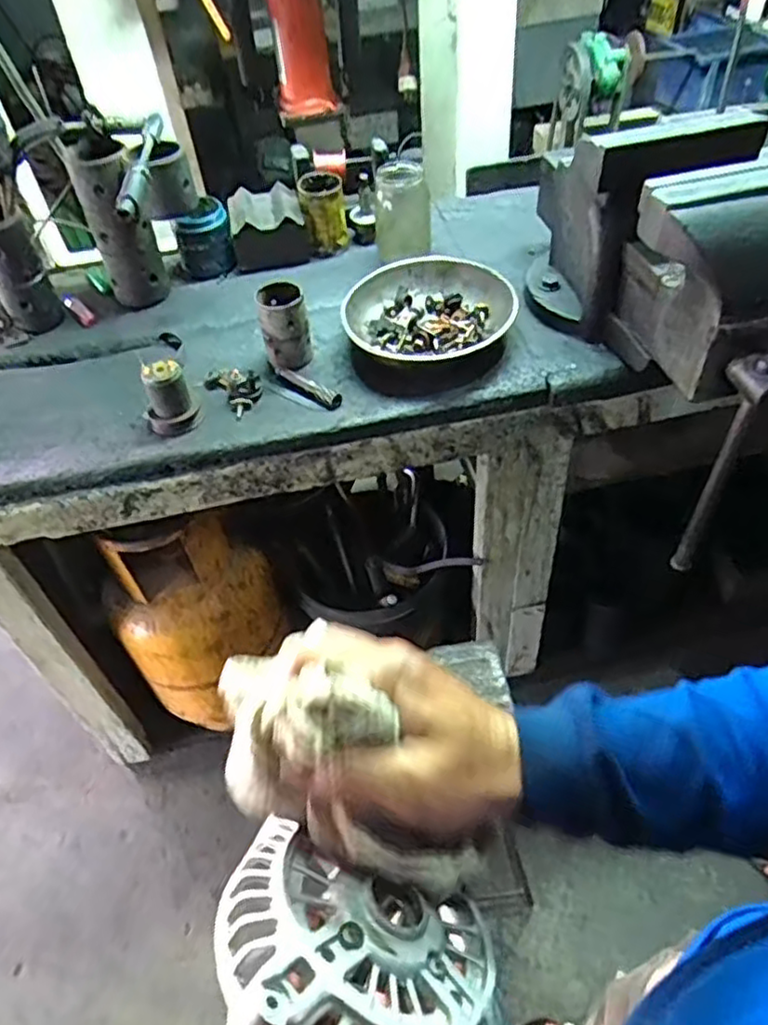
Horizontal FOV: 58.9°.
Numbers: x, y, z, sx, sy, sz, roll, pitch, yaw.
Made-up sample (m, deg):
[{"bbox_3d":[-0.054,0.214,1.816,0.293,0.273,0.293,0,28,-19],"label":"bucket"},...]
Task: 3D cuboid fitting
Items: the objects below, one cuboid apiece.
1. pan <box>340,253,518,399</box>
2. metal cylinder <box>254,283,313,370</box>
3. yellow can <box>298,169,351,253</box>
[{"bbox_3d":[0.063,-0.280,1.000,0.237,0.068,0.251,-3,48,3],"label":"pan"},{"bbox_3d":[-0.142,-0.264,0.974,0.067,0.106,0.070,-14,49,-7],"label":"metal cylinder"},{"bbox_3d":[-0.102,-0.514,1.158,0.071,0.104,0.069,-3,48,3],"label":"yellow can"}]

